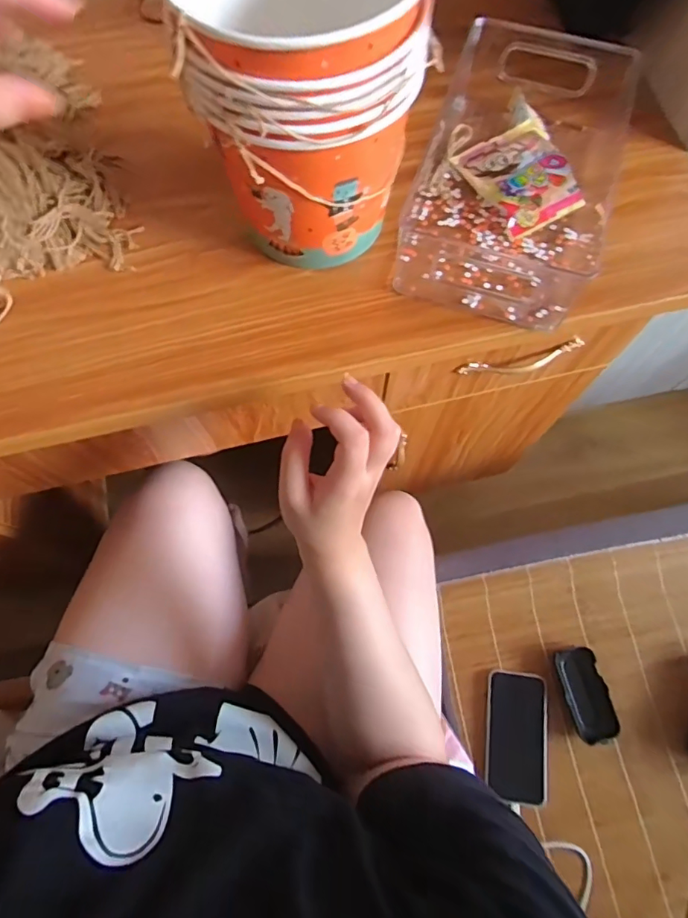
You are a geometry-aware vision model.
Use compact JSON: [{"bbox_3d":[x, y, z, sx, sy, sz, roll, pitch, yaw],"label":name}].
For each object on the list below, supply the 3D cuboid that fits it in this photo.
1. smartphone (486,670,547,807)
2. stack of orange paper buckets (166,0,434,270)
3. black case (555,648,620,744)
[{"bbox_3d":[0.229,0.364,0.667,0.078,0.014,0.152,8,71,3],"label":"smartphone"},{"bbox_3d":[-0.031,-0.265,0.388,0.158,0.192,0.159,-17,72,-6],"label":"stack of orange paper buckets"},{"bbox_3d":[0.327,0.316,0.677,0.059,0.027,0.121,-16,72,-6],"label":"black case"}]

